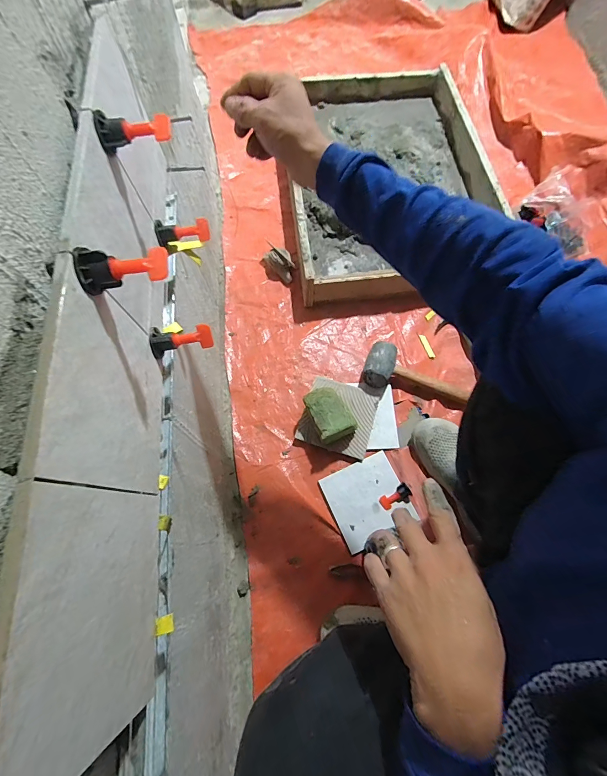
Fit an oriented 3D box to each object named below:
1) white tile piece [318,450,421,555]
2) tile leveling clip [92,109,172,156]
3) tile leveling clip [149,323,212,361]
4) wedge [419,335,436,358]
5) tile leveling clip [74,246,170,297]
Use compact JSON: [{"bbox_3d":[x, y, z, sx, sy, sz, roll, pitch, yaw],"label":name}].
[{"bbox_3d":[0.128,0.222,0.670,0.148,0.009,0.144,-23,71,-8],"label":"white tile piece"},{"bbox_3d":[-0.145,-0.224,0.292,0.059,0.028,0.027,-9,69,-3],"label":"tile leveling clip"},{"bbox_3d":[-0.124,-0.050,0.344,0.057,0.026,0.029,-9,70,-3],"label":"tile leveling clip"},{"bbox_3d":[0.289,-0.098,0.786,0.012,0.013,0.063,-19,70,-6],"label":"wedge"},{"bbox_3d":[-0.127,-0.086,0.242,0.057,0.028,0.027,-7,69,-2],"label":"tile leveling clip"}]

